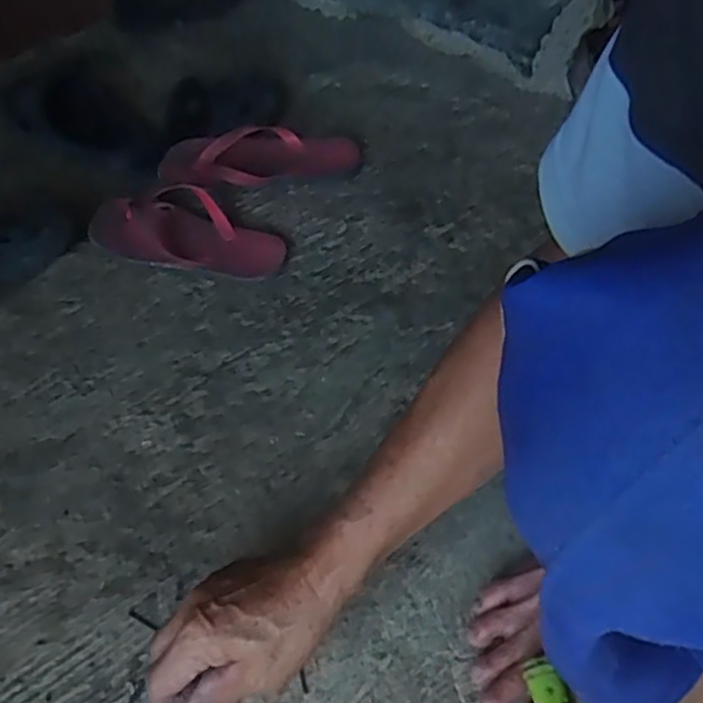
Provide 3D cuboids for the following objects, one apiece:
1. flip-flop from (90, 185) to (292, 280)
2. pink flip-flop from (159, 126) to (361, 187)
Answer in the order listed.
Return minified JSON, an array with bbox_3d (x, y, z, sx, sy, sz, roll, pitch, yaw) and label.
[{"bbox_3d":[-0.190,-0.135,0.817,0.224,0.037,0.108,10,50,13],"label":"flip-flop"},{"bbox_3d":[-0.111,-0.244,0.903,0.240,0.056,0.091,-17,49,-10],"label":"pink flip-flop"}]

